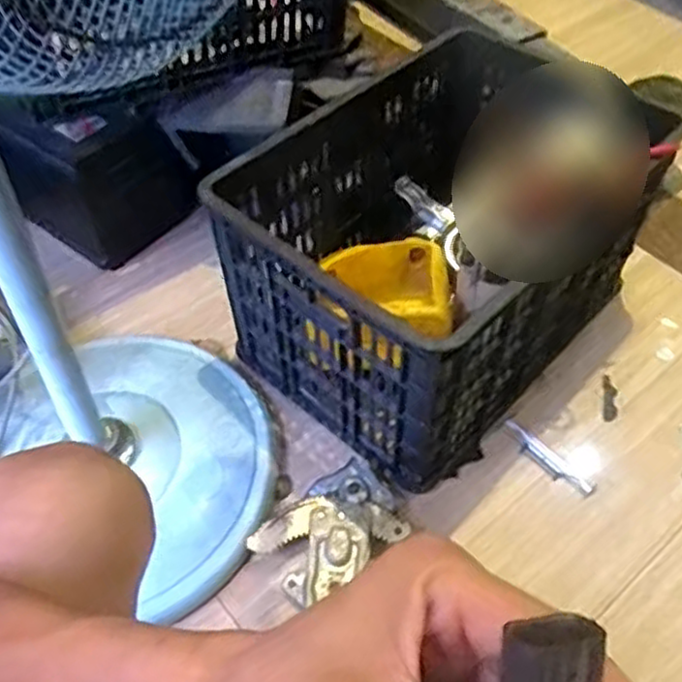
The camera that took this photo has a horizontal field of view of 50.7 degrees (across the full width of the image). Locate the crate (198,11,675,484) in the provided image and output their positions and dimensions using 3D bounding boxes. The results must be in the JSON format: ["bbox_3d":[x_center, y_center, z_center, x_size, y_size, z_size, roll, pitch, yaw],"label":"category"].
[{"bbox_3d":[0.134,-0.121,0.904,0.491,0.285,0.344,-39,59,-25],"label":"crate"}]

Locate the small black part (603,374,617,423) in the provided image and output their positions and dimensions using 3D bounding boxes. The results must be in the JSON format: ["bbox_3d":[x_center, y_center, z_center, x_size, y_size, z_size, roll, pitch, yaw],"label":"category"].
[{"bbox_3d":[0.344,0.073,0.920,0.018,0.004,0.071,8,52,9],"label":"small black part"}]

